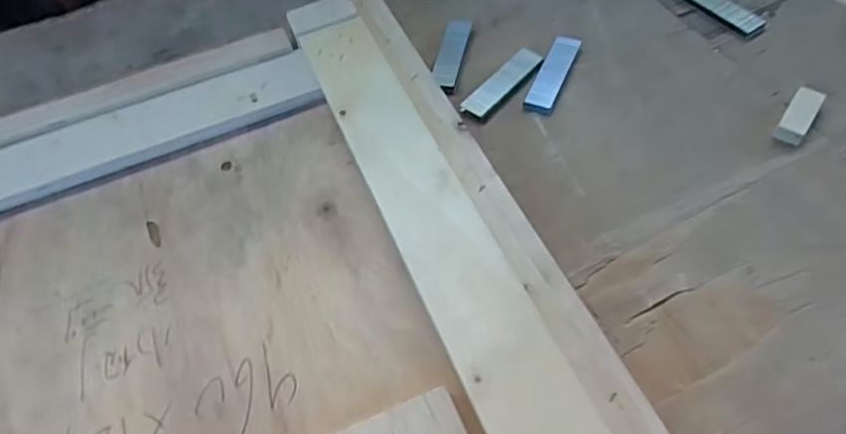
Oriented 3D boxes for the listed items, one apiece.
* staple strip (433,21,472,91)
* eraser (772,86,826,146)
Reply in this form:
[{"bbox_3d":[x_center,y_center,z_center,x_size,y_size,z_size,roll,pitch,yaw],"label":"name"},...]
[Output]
[{"bbox_3d":[0.031,-0.180,0.642,0.029,0.010,0.112,7,57,10],"label":"staple strip"},{"bbox_3d":[0.356,-0.097,0.547,0.024,0.014,0.072,32,64,23],"label":"eraser"}]

